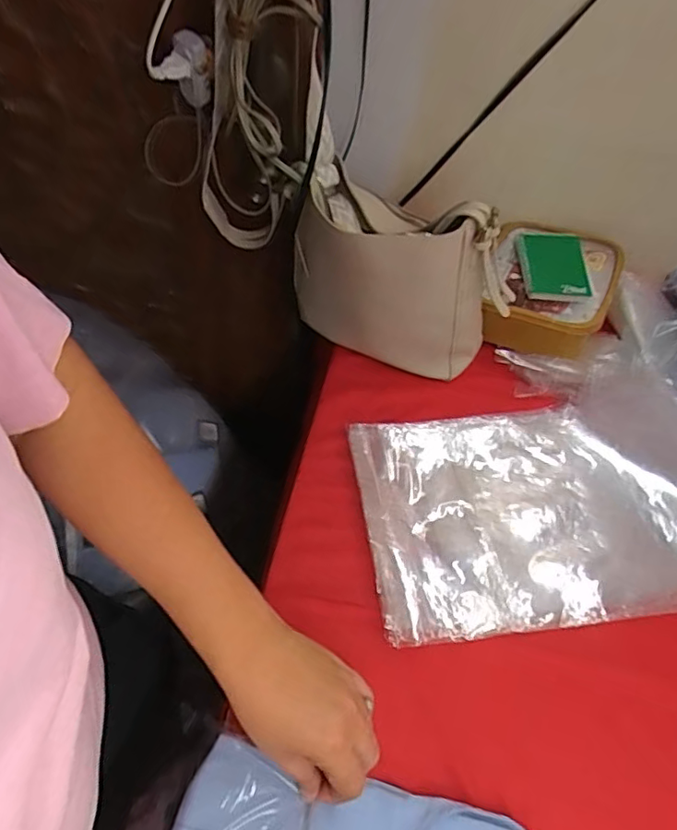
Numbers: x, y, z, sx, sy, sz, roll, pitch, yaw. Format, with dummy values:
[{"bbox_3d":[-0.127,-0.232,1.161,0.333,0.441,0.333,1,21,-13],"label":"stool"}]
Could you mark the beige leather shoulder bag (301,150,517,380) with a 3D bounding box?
[{"bbox_3d":[0.062,-0.168,0.680,0.231,0.219,0.154,36,57,17],"label":"beige leather shoulder bag"}]

